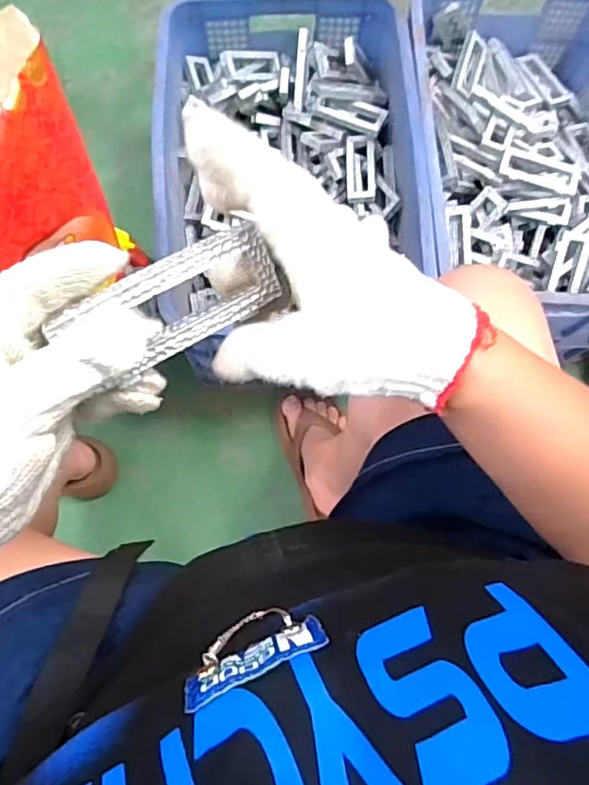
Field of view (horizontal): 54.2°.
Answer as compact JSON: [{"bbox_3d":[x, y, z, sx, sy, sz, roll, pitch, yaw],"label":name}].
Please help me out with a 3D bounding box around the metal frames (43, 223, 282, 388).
[{"bbox_3d":[-0.057,-0.044,0.283,0.104,0.045,0.006,-29,35,-12],"label":"metal frames"}]

